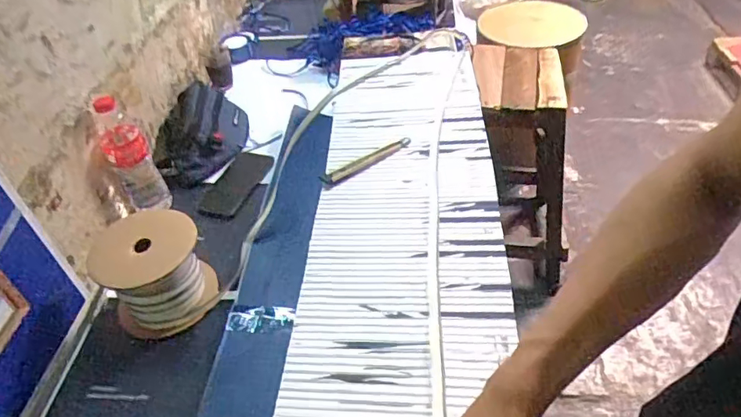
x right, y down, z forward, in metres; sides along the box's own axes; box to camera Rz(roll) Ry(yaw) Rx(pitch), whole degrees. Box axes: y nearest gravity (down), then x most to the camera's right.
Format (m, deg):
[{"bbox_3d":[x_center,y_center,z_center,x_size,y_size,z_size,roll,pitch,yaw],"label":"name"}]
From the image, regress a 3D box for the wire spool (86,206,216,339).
[{"bbox_3d":[-0.306,0.088,0.758,0.146,0.131,0.123,-30,48,-22],"label":"wire spool"}]

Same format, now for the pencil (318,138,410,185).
[{"bbox_3d":[-0.006,-0.067,0.731,0.144,0.009,0.017,-28,47,-21],"label":"pencil"}]

